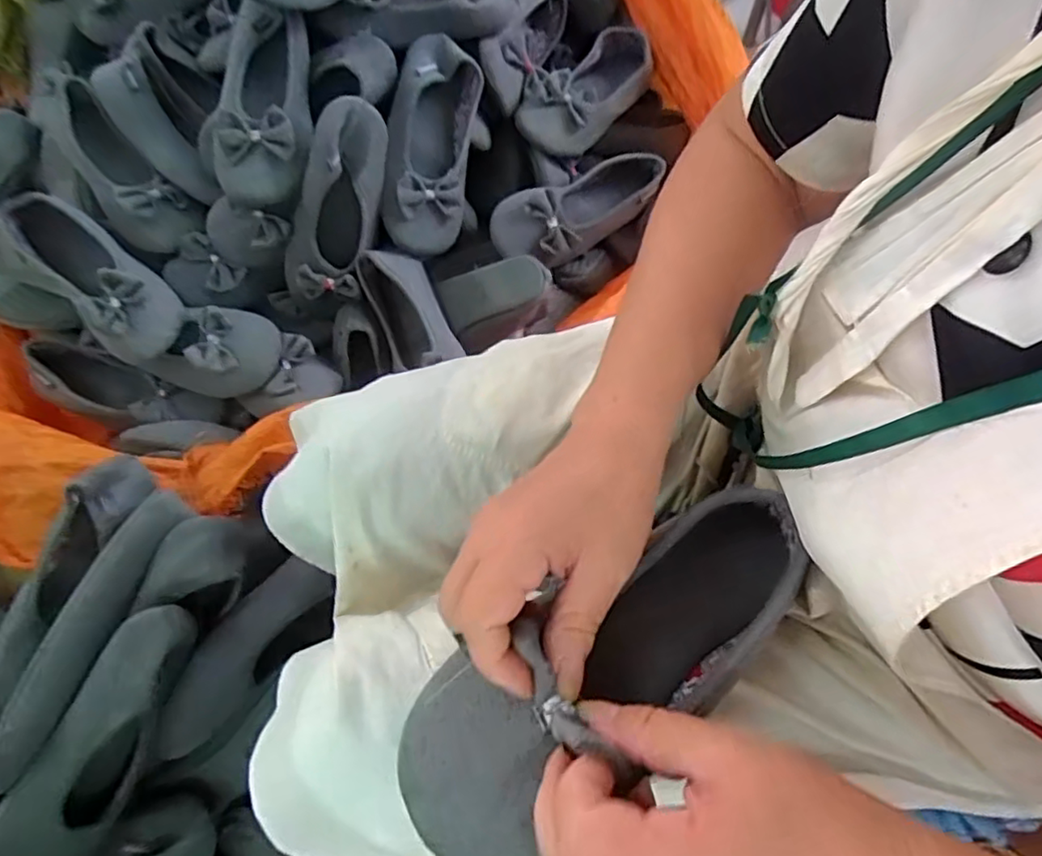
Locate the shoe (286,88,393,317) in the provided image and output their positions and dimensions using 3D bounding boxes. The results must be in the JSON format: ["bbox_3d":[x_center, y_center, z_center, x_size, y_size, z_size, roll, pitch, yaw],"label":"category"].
[{"bbox_3d":[-0.199,-0.224,0.674,0.084,0.239,0.046,29,25,11],"label":"shoe"}]

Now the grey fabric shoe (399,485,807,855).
[{"bbox_3d":[0.047,0.105,0.293,0.219,0.061,0.079,-28,68,-22],"label":"grey fabric shoe"}]

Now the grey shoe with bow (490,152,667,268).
[{"bbox_3d":[0.071,-0.256,0.737,0.221,0.066,0.080,-26,68,-15],"label":"grey shoe with bow"}]

